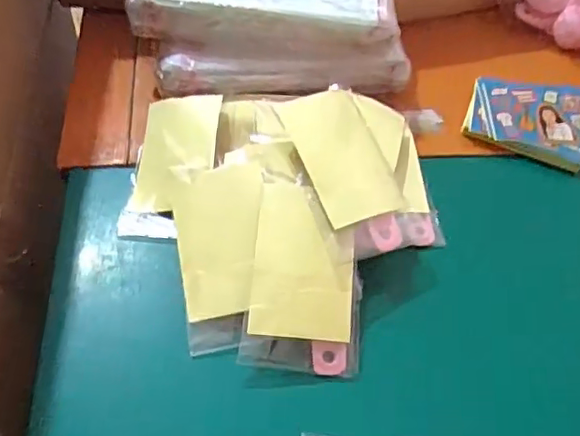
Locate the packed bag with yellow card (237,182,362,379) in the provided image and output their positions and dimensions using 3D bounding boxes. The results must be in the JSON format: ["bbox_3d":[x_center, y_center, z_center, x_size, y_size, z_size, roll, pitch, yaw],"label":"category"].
[{"bbox_3d":[0.011,0.036,0.343,0.069,0.011,0.108,8,79,-4],"label":"packed bag with yellow card"}]

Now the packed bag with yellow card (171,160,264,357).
[{"bbox_3d":[-0.040,0.020,0.350,0.056,0.008,0.115,-13,73,9],"label":"packed bag with yellow card"}]

